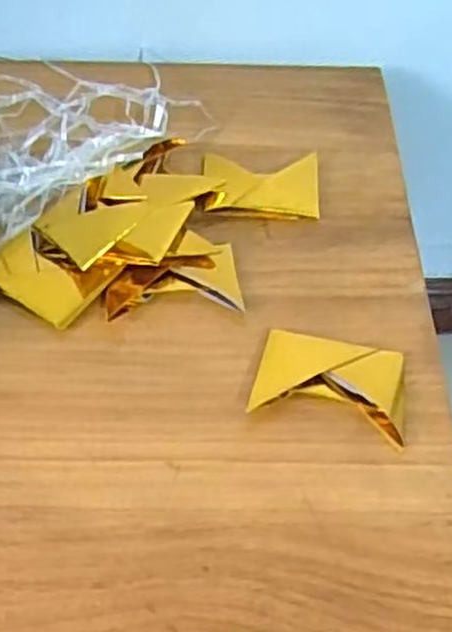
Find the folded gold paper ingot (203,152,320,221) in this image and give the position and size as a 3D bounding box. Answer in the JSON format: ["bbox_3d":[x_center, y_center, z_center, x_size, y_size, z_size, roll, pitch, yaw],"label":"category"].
[{"bbox_3d":[0.031,-0.110,0.639,0.094,0.016,0.067,-2,51,-2],"label":"folded gold paper ingot"}]

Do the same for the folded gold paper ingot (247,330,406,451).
[{"bbox_3d":[0.073,0.044,0.512,0.100,0.012,0.071,13,52,9],"label":"folded gold paper ingot"}]

